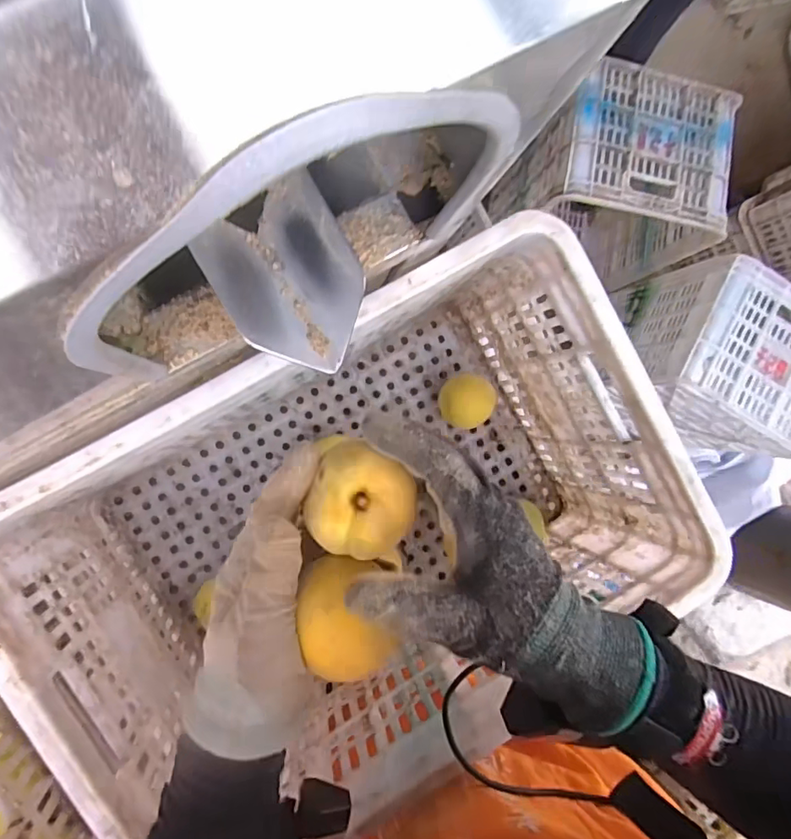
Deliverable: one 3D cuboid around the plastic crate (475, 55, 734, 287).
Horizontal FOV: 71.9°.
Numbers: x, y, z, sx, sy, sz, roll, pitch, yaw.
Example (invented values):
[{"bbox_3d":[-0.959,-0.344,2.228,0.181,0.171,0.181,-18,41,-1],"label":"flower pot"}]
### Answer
[{"bbox_3d":[0.469,-0.526,1.286,0.385,0.509,0.275,10,89,-10],"label":"plastic crate"}]

